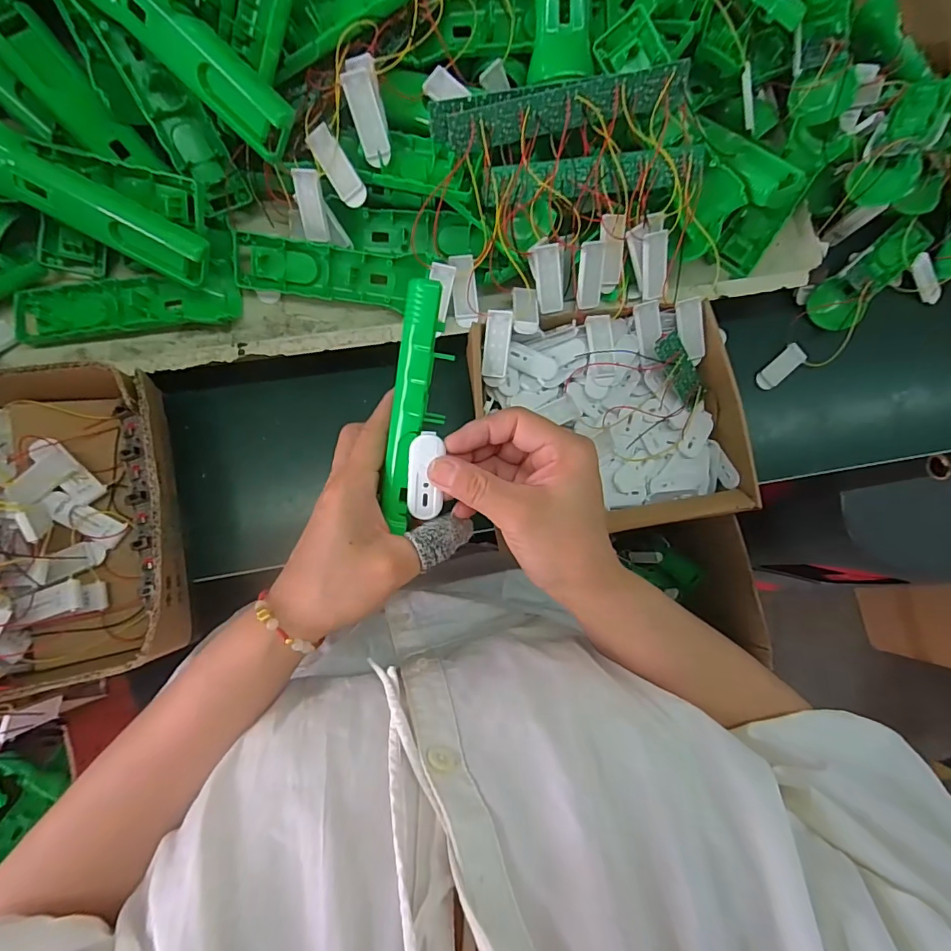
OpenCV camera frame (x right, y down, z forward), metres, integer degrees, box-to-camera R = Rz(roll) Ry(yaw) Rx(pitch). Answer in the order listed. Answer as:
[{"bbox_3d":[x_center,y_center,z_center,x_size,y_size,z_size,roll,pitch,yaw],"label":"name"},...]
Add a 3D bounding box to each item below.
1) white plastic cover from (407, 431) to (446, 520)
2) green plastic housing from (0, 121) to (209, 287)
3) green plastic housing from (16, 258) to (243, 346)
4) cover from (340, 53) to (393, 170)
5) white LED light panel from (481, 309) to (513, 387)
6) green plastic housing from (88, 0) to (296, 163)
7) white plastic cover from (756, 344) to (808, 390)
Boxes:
[{"bbox_3d":[-0.027,0.001,0.264,0.019,0.004,0.049,2,108,-6],"label":"white plastic cover"},{"bbox_3d":[-0.277,-0.194,0.344,0.162,0.035,0.038,25,81,-17],"label":"green plastic housing"},{"bbox_3d":[-0.276,-0.136,0.386,0.163,0.023,0.044,-8,84,-7],"label":"green plastic housing"},{"bbox_3d":[-0.079,-0.268,0.356,0.026,0.010,0.068,-14,112,-8],"label":"cover"},{"bbox_3d":[0.017,-0.099,0.377,0.019,0.007,0.056,4,102,-6],"label":"white LED light panel"},{"bbox_3d":[-0.198,-0.293,0.327,0.159,0.043,0.017,39,38,-17],"label":"green plastic housing"},{"bbox_3d":[0.308,-0.109,0.486,0.054,0.011,0.022,-39,89,-9],"label":"white plastic cover"}]

